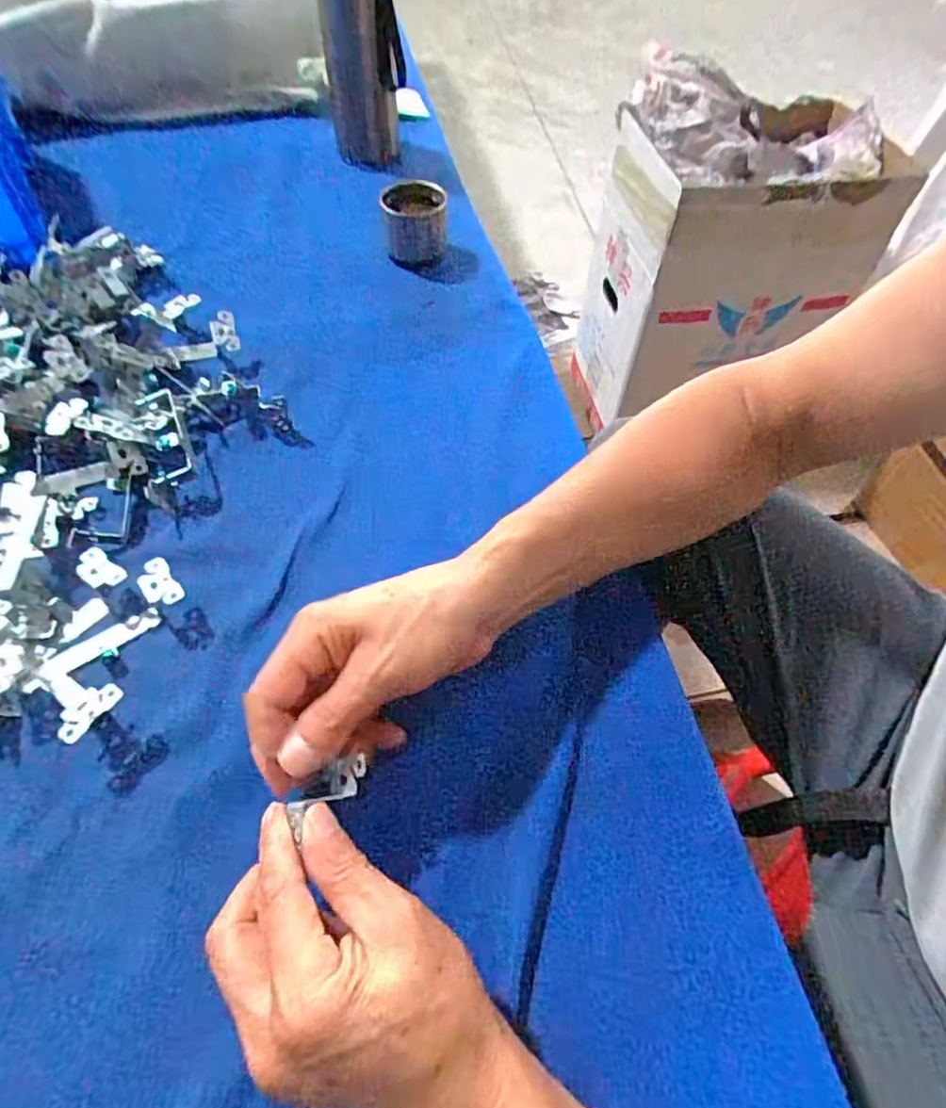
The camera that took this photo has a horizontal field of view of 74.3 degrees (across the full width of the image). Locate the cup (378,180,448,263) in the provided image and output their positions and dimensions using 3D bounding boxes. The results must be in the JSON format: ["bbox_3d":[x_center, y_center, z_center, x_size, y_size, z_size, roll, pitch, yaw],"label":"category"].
[{"bbox_3d":[-0.056,-0.316,0.598,0.060,0.060,0.064,2,57,-3],"label":"cup"}]

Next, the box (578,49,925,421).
[{"bbox_3d":[0.415,-0.519,1.130,0.395,0.458,0.350,-9,58,-10],"label":"box"}]

